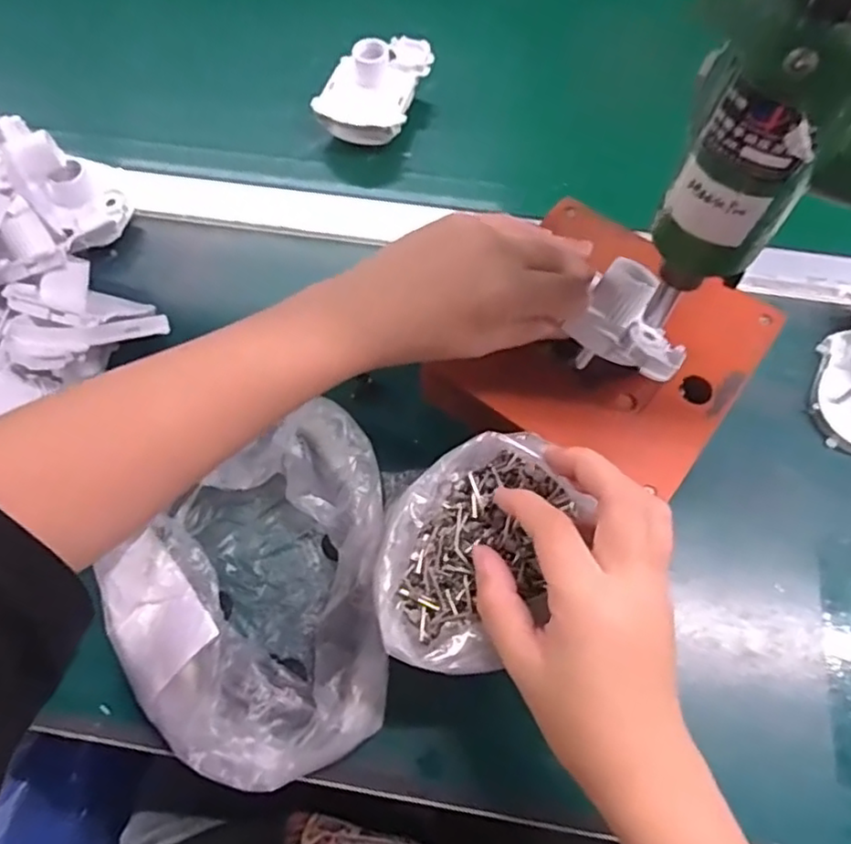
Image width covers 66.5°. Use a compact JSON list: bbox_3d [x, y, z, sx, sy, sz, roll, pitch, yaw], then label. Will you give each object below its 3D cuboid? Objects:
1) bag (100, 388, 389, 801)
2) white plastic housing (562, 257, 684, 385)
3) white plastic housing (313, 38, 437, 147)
[{"bbox_3d":[-0.088,0.098,0.352,0.158,0.056,0.167,-20,67,-9],"label":"bag"},{"bbox_3d":[0.111,-0.049,0.342,0.057,0.030,0.054,36,73,16],"label":"white plastic housing"},{"bbox_3d":[-0.041,-0.271,0.511,0.069,0.038,0.098,17,67,8],"label":"white plastic housing"}]

